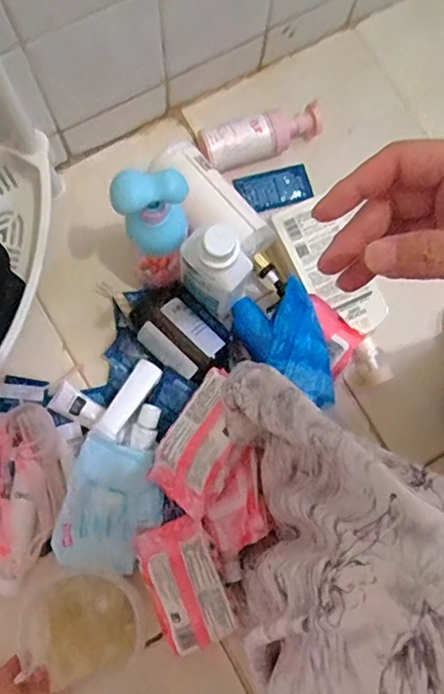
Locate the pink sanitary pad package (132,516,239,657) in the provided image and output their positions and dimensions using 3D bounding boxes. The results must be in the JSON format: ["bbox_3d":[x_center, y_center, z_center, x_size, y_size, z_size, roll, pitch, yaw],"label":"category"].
[{"bbox_3d":[-0.042,0.270,0.630,0.079,0.045,0.138,-21,96,-8],"label":"pink sanitary pad package"}]

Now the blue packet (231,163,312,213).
[{"bbox_3d":[0.074,-0.222,0.775,0.102,0.018,0.057,-14,76,-3],"label":"blue packet"}]

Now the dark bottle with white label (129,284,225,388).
[{"bbox_3d":[-0.054,-0.015,0.688,0.122,0.058,0.074,41,79,10],"label":"dark bottle with white label"}]

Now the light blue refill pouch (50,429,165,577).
[{"bbox_3d":[-0.125,0.179,0.624,0.110,0.033,0.139,24,89,-27],"label":"light blue refill pouch"}]

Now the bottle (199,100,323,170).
[{"bbox_3d":[0.057,-0.289,0.745,0.172,0.059,0.055,-23,77,-5],"label":"bottle"}]

